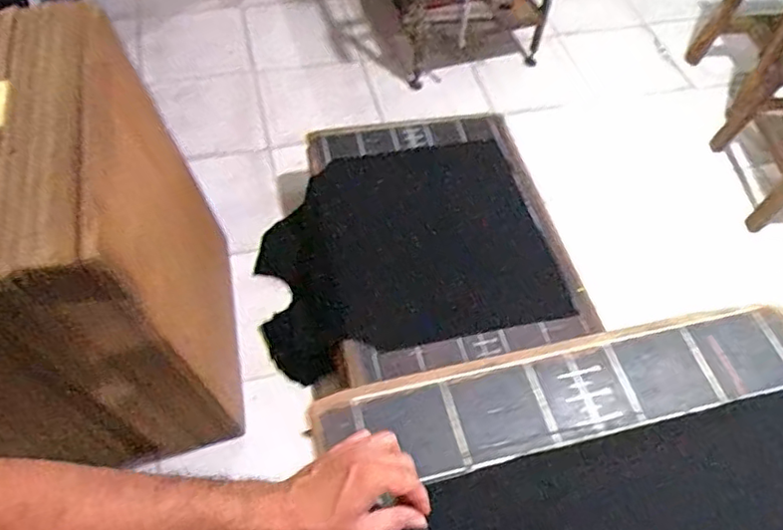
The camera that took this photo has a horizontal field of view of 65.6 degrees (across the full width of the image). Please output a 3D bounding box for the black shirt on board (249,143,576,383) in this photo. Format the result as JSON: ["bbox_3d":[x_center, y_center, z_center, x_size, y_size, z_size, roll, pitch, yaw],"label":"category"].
[{"bbox_3d":[0.004,-0.048,1.659,0.767,0.111,0.573,-16,64,3],"label":"black shirt on board"}]

